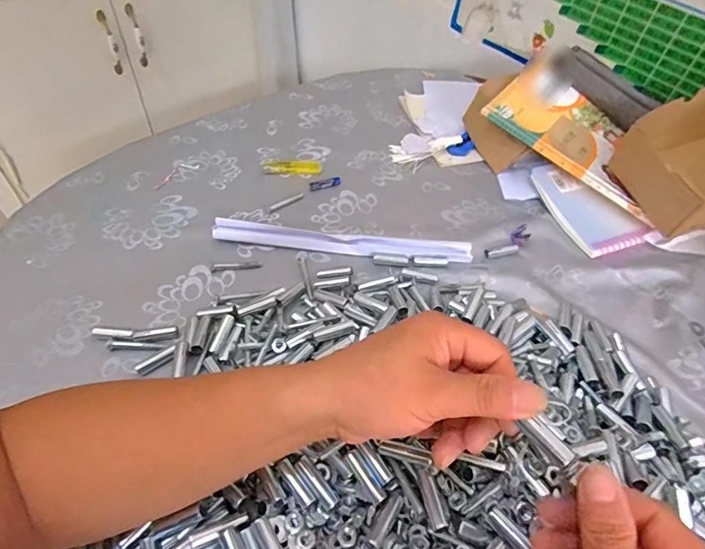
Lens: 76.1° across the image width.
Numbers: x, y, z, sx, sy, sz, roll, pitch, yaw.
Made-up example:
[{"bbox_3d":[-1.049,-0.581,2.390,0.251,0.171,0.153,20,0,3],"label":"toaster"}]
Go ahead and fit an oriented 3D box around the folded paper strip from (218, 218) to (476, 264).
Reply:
[{"bbox_3d":[-0.011,-0.039,0.523,0.293,0.011,0.031,6,50,1],"label":"folded paper strip"}]

